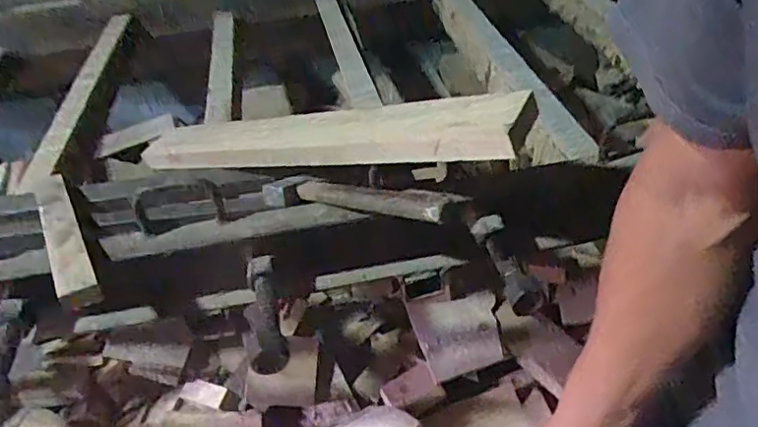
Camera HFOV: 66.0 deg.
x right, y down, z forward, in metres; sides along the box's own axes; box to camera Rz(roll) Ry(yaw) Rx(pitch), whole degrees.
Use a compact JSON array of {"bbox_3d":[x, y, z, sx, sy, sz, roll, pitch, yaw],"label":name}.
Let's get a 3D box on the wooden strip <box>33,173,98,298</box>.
[{"bbox_3d":[-0.423,0.015,0.773,0.043,0.020,0.388,-26,32,-23],"label":"wooden strip"}]

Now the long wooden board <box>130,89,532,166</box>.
[{"bbox_3d":[-0.122,-0.107,0.833,0.690,0.057,0.086,2,37,37],"label":"long wooden board"}]

